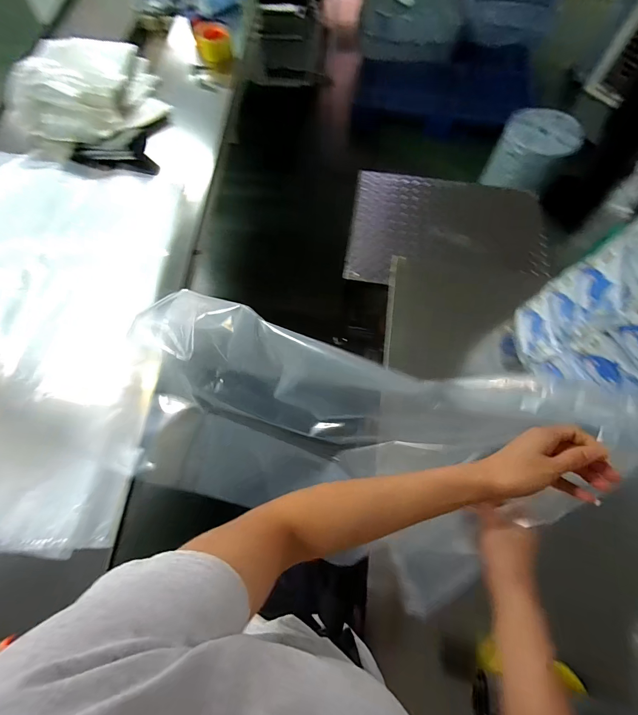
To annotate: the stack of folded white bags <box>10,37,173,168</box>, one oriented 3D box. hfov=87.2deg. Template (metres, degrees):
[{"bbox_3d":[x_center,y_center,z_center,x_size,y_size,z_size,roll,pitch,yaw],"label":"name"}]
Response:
[{"bbox_3d":[-0.529,-0.620,0.789,0.353,0.126,0.234,-37,71,-12],"label":"stack of folded white bags"}]

